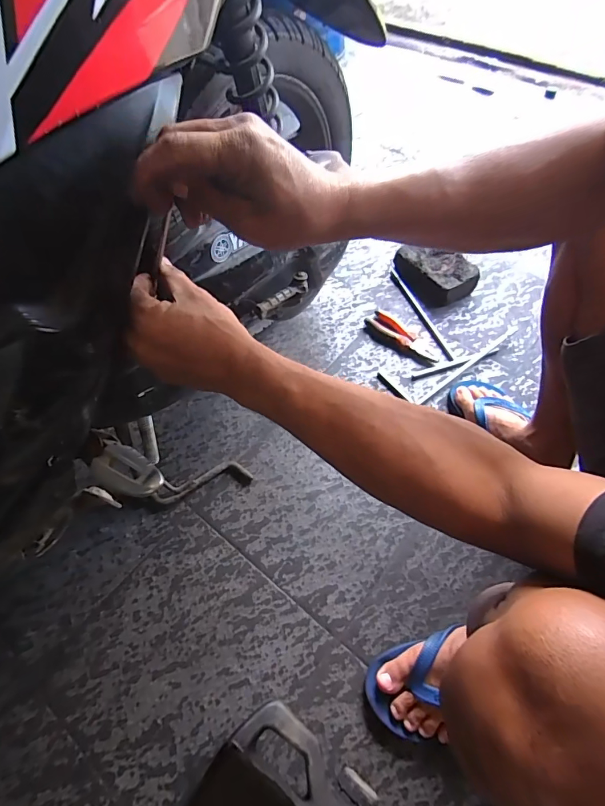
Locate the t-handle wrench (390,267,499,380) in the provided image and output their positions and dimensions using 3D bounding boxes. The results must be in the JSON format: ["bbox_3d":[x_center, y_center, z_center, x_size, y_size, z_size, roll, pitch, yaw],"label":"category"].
[{"bbox_3d":[0.262,-0.193,0.893,0.181,0.020,0.293,-16,58,-10],"label":"t-handle wrench"}]

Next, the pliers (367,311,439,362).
[{"bbox_3d":[0.210,-0.139,0.857,0.046,0.020,0.169,-34,63,-20],"label":"pliers"}]

